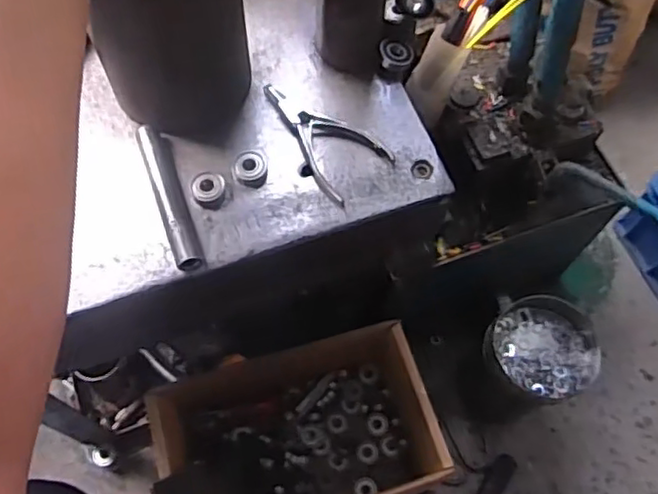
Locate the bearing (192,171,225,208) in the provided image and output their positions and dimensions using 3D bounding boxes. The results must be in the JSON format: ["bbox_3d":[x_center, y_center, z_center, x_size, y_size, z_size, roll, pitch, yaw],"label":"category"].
[{"bbox_3d":[-0.105,-0.050,0.560,0.027,0.012,0.032,-1,65,-2],"label":"bearing"}]

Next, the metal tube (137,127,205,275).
[{"bbox_3d":[-0.138,-0.046,0.547,0.021,0.016,0.141,-19,67,-10],"label":"metal tube"}]

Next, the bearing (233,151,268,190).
[{"bbox_3d":[-0.070,-0.070,0.574,0.030,0.016,0.029,-1,65,-2],"label":"bearing"}]

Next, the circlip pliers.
[{"bbox_3d":[-0.014,-0.102,0.583,0.130,0.016,0.071,39,70,15],"label":"circlip pliers"}]

